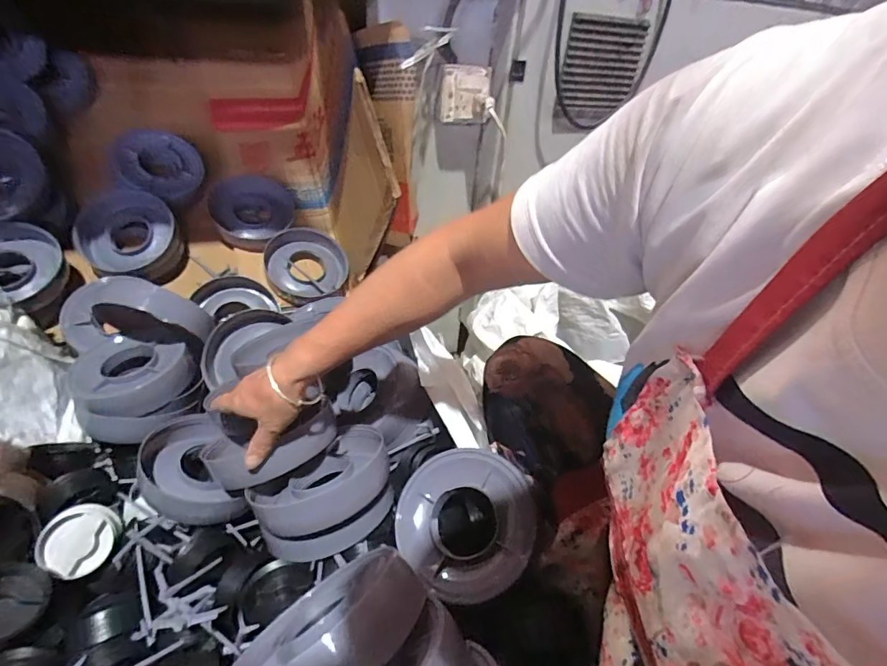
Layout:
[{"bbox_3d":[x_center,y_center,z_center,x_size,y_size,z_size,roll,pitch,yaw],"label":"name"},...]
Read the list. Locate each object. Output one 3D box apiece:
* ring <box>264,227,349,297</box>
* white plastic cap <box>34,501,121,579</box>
[{"bbox_3d":[-0.273,-0.142,0.908,0.148,0.030,0.148,36,64,-12],"label":"ring"},{"bbox_3d":[-0.410,0.231,0.509,0.068,0.014,0.073,18,59,-32],"label":"white plastic cap"}]

